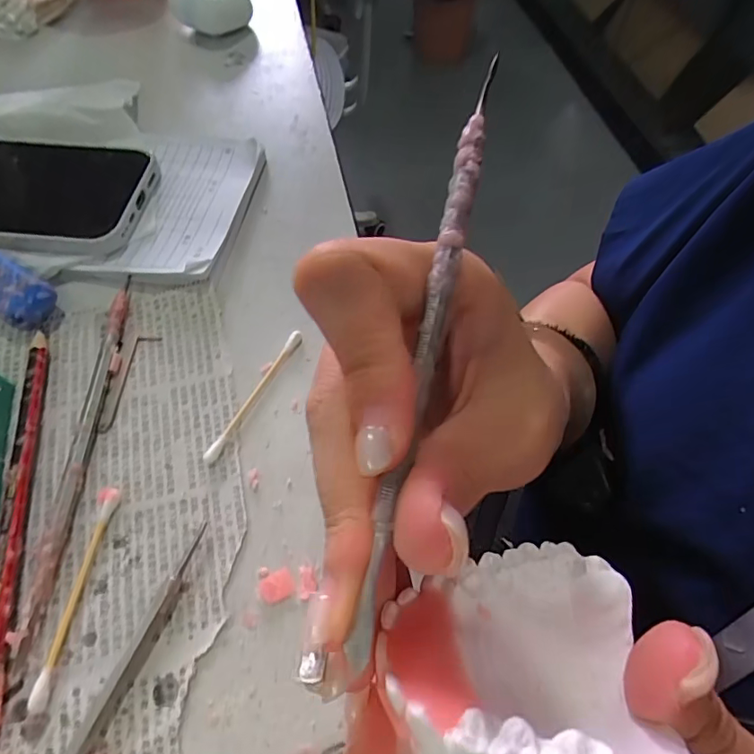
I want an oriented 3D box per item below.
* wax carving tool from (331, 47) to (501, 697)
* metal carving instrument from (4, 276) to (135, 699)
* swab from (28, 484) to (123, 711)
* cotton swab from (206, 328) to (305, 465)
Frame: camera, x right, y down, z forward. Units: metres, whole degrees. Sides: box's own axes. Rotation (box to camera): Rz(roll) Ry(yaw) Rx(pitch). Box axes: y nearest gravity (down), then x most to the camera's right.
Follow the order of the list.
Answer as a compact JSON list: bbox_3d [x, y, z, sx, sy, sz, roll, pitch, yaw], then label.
[{"bbox_3d":[0.013,-0.013,0.116,0.006,0.008,0.148,12,73,8],"label":"wax carving tool"},{"bbox_3d":[-0.120,0.027,0.210,0.009,0.009,0.168,-1,61,1],"label":"metal carving instrument"},{"bbox_3d":[-0.107,0.075,0.184,0.007,0.005,0.073,5,61,4],"label":"swab"},{"bbox_3d":[-0.053,0.007,0.226,0.005,0.007,0.072,23,64,13],"label":"cotton swab"}]

